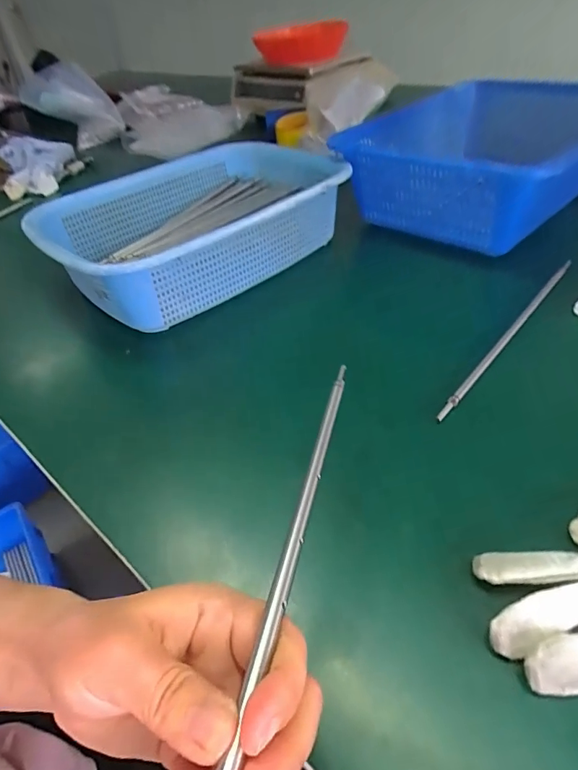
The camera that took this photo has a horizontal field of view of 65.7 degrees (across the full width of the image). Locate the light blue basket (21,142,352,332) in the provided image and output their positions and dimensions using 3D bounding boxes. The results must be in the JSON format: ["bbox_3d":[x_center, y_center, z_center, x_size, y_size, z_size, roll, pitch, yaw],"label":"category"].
[{"bbox_3d":[-0.109,-0.190,0.542,0.342,0.100,0.240,-34,49,-26],"label":"light blue basket"}]

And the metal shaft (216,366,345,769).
[{"bbox_3d":[0.003,0.070,0.197,0.007,0.006,0.270,6,36,14],"label":"metal shaft"}]

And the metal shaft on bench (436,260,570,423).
[{"bbox_3d":[0.197,-0.048,0.395,0.006,0.006,0.258,29,54,33],"label":"metal shaft on bench"}]

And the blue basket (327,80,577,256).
[{"bbox_3d":[0.252,-0.285,0.565,0.331,0.132,0.224,-31,47,-23],"label":"blue basket"}]

